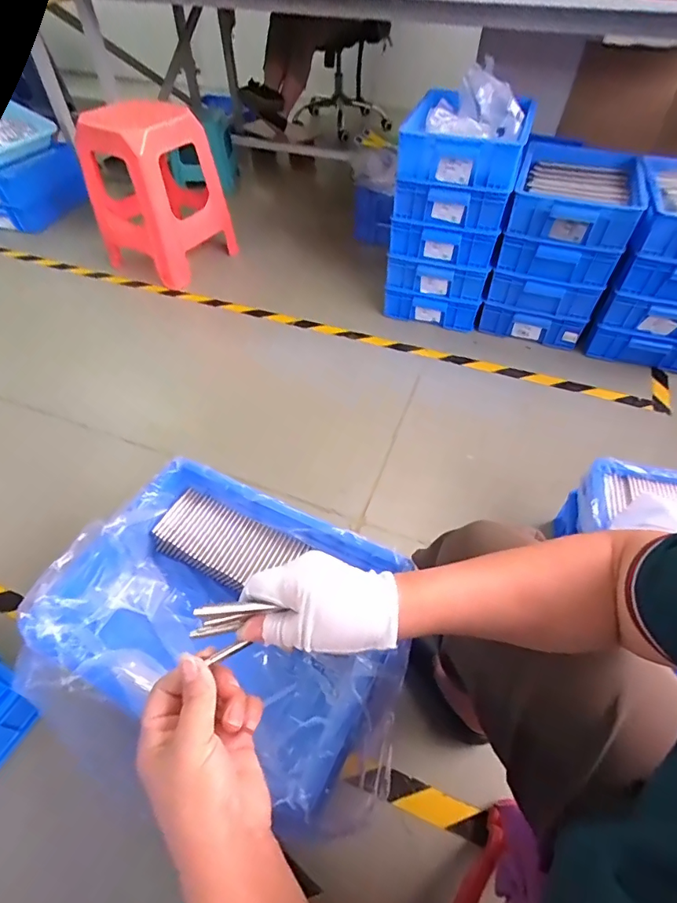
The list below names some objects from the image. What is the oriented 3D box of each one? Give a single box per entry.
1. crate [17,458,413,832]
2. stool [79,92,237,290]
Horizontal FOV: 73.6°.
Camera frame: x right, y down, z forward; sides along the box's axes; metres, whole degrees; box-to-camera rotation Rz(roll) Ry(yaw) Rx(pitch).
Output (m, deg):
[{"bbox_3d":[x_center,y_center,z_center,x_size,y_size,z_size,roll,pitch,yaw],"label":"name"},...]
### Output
[{"bbox_3d":[-0.146,0.219,0.607,0.415,0.127,0.327,21,53,17],"label":"crate"},{"bbox_3d":[-0.609,-0.870,1.527,0.337,0.497,0.336,29,56,22],"label":"stool"}]

